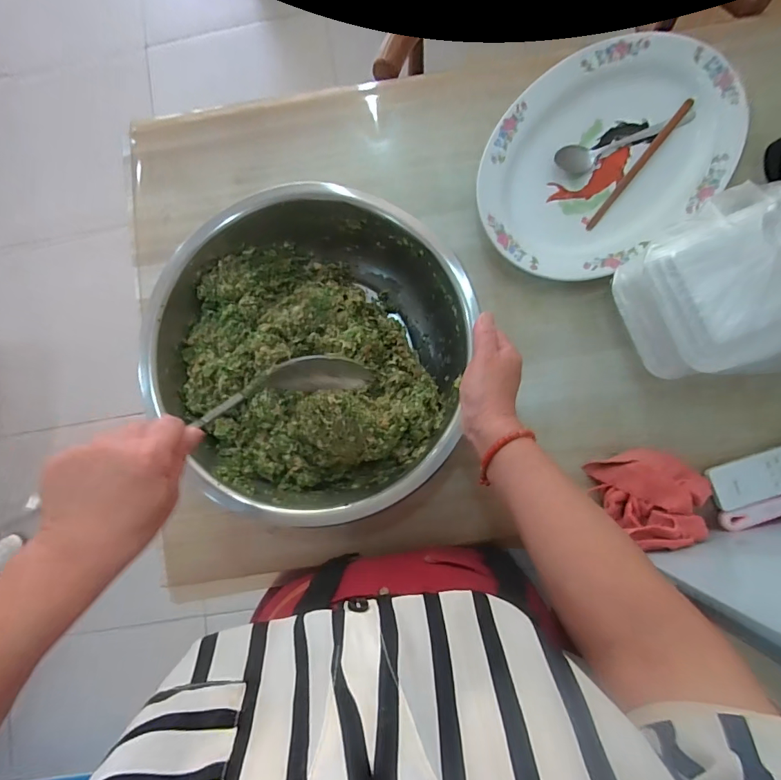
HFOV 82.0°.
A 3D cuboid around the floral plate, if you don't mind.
[{"bbox_3d":[0.256,-0.280,0.538,0.331,0.031,0.229,-37,84,-1],"label":"floral plate"}]

